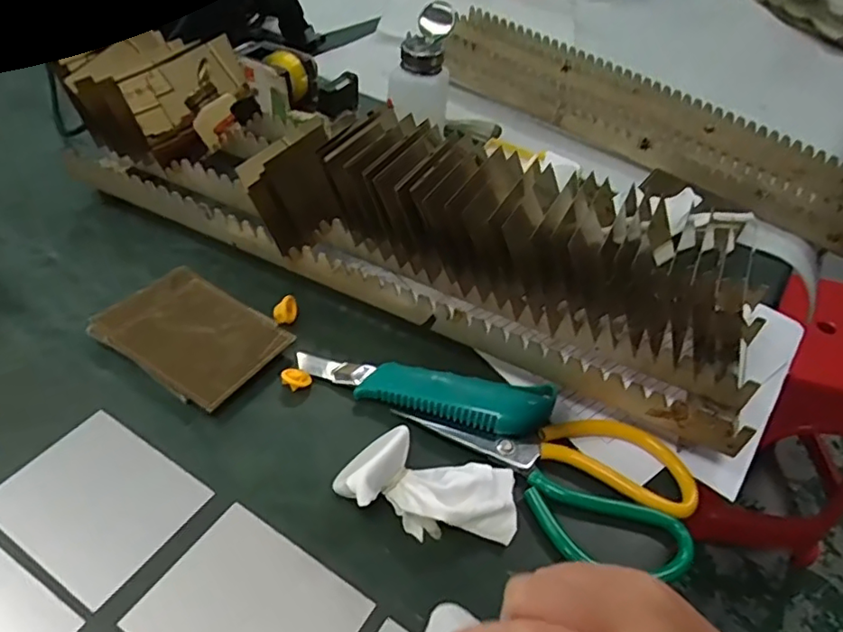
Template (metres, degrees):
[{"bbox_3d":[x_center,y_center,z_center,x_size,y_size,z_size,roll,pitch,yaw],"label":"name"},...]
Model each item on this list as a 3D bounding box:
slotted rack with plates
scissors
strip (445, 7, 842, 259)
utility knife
[{"bbox_3d":[-0.018,-0.082,0.441,0.539,0.127,0.122,22,46,14],"label":"slotted rack with plates"},{"bbox_3d":[0.078,0.096,0.367,0.179,0.015,0.098,14,45,5],"label":"scissors"},{"bbox_3d":[0.248,-0.244,0.704,0.559,0.031,0.160,36,51,25],"label":"strip"},{"bbox_3d":[0.001,0.052,0.401,0.175,0.016,0.041,10,44,2],"label":"utility knife"}]

